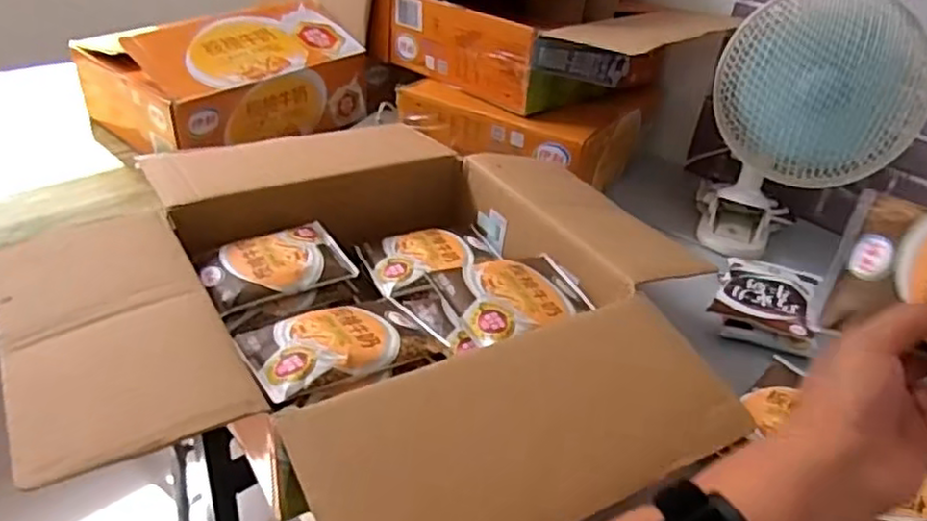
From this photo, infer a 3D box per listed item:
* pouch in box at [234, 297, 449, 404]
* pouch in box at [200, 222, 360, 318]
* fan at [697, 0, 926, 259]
[{"bbox_3d":[-0.091,0.058,0.507,0.132,0.026,0.092,-16,40,-31],"label":"pouch in box"},{"bbox_3d":[-0.171,0.001,0.617,0.124,0.021,0.089,-15,39,-29],"label":"pouch in box"},{"bbox_3d":[0.405,-0.163,0.823,0.217,0.297,0.143,15,34,13],"label":"fan"}]

